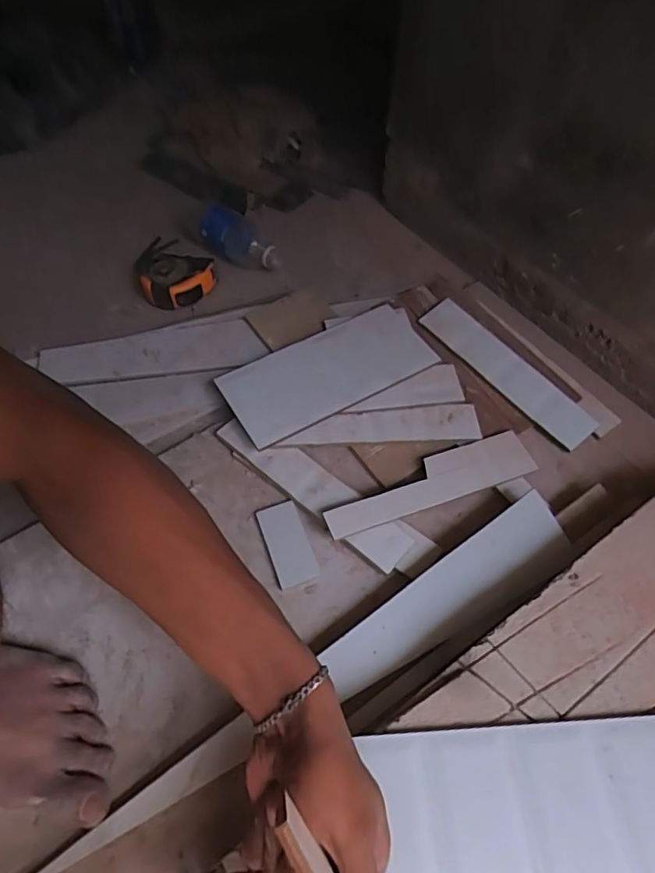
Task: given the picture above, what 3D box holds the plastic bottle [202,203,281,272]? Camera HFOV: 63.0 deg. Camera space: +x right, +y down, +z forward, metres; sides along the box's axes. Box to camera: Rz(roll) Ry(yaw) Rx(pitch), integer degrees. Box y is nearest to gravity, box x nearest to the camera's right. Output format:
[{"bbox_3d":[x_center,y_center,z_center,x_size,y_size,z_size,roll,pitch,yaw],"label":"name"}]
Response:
[{"bbox_3d":[-0.132,-0.282,0.762,0.137,0.048,0.053,37,64,20],"label":"plastic bottle"}]

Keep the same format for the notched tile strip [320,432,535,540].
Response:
[{"bbox_3d":[0.109,0.048,0.570,0.241,0.009,0.055,-16,60,-17],"label":"notched tile strip"}]

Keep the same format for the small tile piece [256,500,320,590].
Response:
[{"bbox_3d":[-0.041,0.111,0.553,0.041,0.009,0.085,-18,59,-12],"label":"small tile piece"}]

